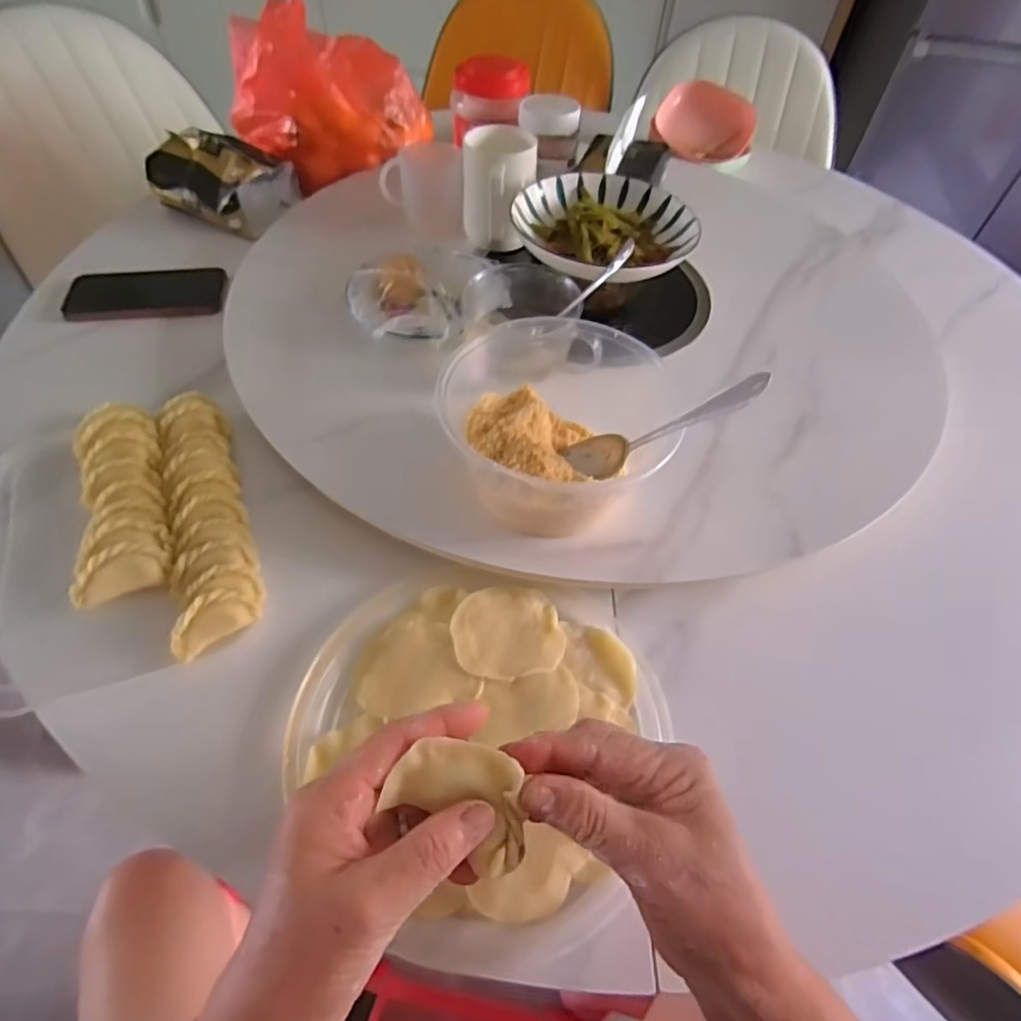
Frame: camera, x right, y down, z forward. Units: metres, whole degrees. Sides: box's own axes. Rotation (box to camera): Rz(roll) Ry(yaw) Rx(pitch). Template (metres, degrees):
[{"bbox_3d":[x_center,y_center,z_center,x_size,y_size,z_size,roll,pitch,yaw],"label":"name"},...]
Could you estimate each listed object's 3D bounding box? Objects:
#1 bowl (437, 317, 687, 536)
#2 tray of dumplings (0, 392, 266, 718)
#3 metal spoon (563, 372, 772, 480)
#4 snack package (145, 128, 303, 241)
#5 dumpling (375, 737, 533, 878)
[{"bbox_3d":[0.042,-0.080,0.452,0.165,0.080,0.204,16,53,8],"label":"bowl"},{"bbox_3d":[-0.301,0.016,0.444,0.191,0.039,0.255,-18,56,-17],"label":"tray of dumplings"},{"bbox_3d":[0.097,-0.054,0.398,0.026,0.175,0.033,-33,95,-26],"label":"metal spoon"},{"bbox_3d":[-0.361,-0.411,0.722,0.155,0.072,0.096,20,54,11],"label":"snack package"},{"bbox_3d":[-0.019,0.127,0.260,0.062,0.017,0.042,28,56,16],"label":"dumpling"}]

